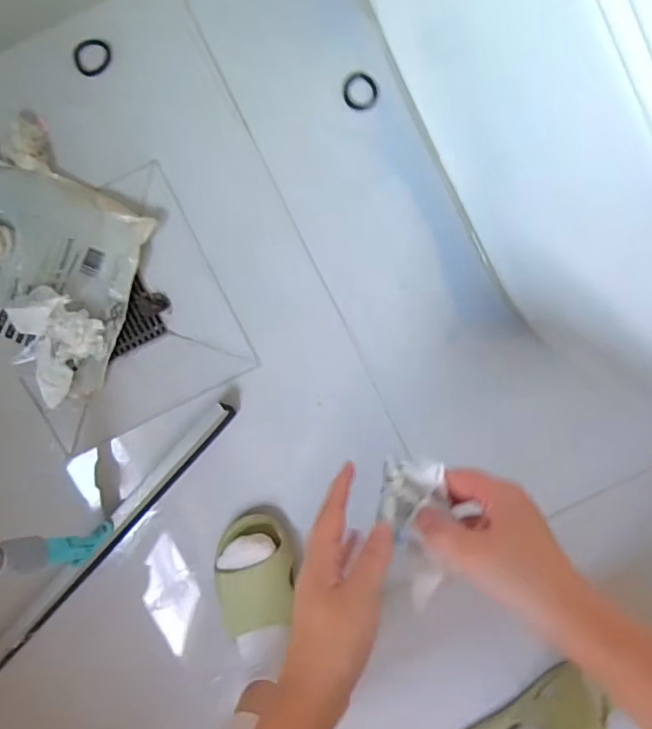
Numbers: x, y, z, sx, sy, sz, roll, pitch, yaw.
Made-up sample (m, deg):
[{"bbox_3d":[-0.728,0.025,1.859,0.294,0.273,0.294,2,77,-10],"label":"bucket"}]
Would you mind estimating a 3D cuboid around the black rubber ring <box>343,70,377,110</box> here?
[{"bbox_3d":[0.040,-0.315,0.618,0.038,0.004,0.042,-9,99,-1],"label":"black rubber ring"}]

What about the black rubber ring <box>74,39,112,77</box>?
[{"bbox_3d":[-0.261,-0.345,0.602,0.033,0.008,0.044,43,94,-8],"label":"black rubber ring"}]

